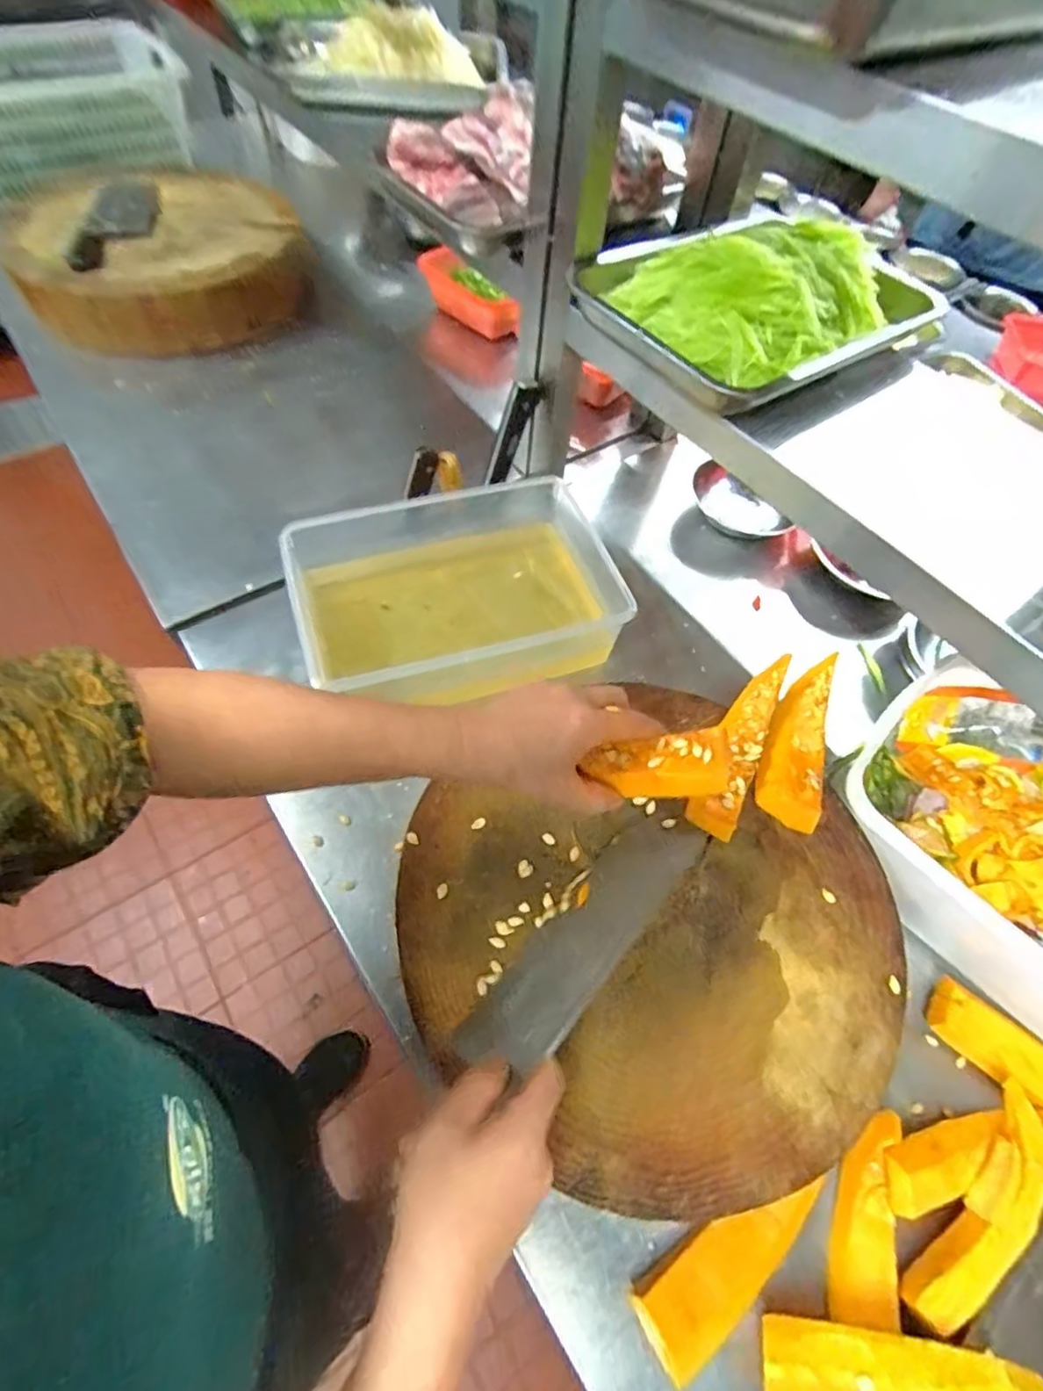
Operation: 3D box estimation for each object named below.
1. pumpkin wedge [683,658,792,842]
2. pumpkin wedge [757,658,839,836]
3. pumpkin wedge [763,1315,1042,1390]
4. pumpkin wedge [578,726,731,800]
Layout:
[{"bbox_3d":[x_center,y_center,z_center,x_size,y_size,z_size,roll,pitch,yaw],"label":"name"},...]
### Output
[{"bbox_3d":[0.193,0.041,0.533,0.040,0.033,0.175,26,60,12],"label":"pumpkin wedge"},{"bbox_3d":[0.245,0.036,0.547,0.048,0.033,0.171,19,59,7],"label":"pumpkin wedge"},{"bbox_3d":[0.238,0.433,0.379,0.161,0.022,0.054,-5,58,11],"label":"pumpkin wedge"},{"bbox_3d":[0.092,0.049,0.414,0.093,0.023,0.038,-9,55,24],"label":"pumpkin wedge"}]

